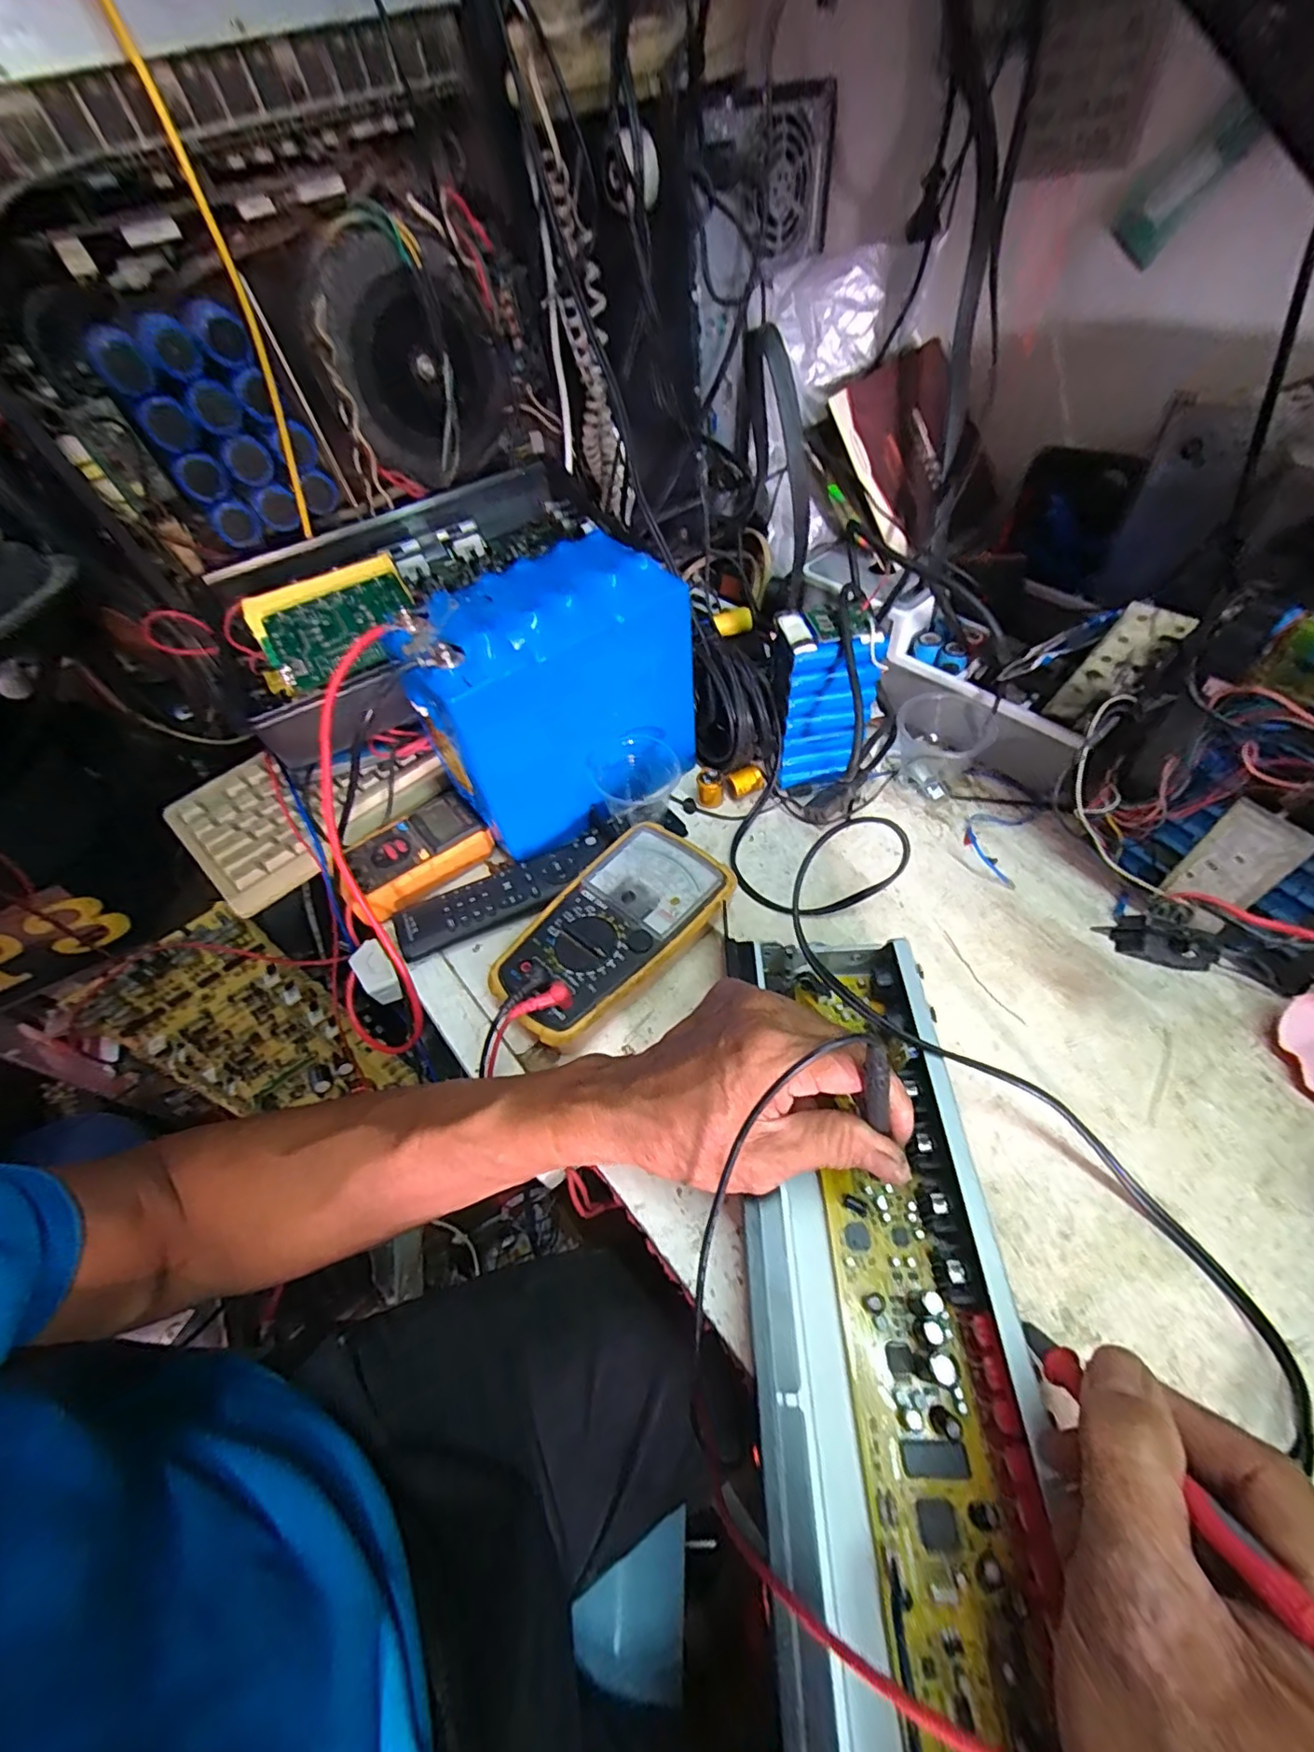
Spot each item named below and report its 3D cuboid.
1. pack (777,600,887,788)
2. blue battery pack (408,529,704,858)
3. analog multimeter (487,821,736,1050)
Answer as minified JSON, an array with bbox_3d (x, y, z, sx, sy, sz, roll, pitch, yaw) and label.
[{"bbox_3d":[0.124,-0.132,0.458,0.069,0.131,0.053,-11,52,-2],"label":"pack"},{"bbox_3d":[-0.074,-0.127,0.443,0.190,0.172,0.104,-33,56,-18],"label":"blue battery pack"},{"bbox_3d":[-0.029,0.037,0.393,0.091,0.038,0.163,32,62,27],"label":"analog multimeter"}]

